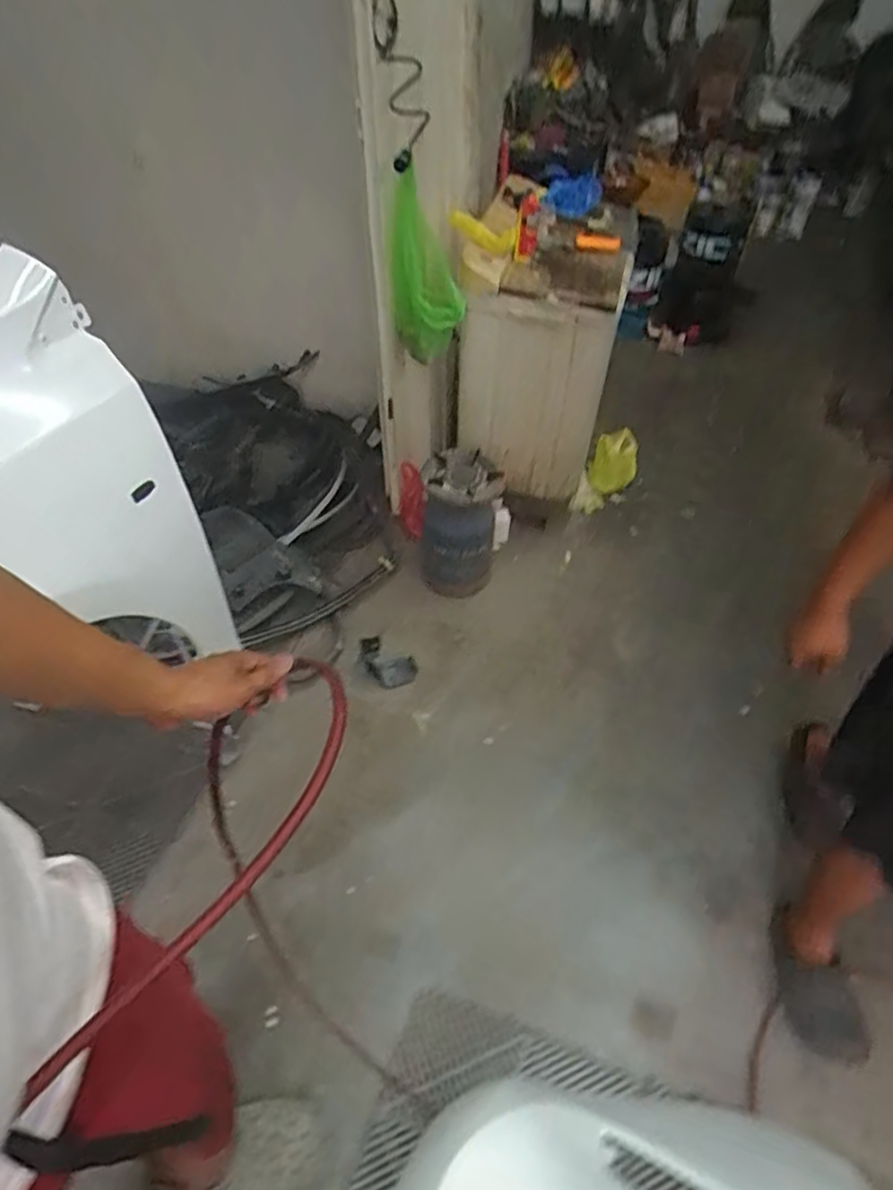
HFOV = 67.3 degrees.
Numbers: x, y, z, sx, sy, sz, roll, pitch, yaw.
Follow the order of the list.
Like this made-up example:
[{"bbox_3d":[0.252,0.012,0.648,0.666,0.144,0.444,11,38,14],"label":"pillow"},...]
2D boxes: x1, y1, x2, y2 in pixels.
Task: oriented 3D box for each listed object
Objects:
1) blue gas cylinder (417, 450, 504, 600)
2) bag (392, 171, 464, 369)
[{"bbox_3d":[0.034,-0.200,1.830,0.206,0.363,0.258,2,47,2],"label":"blue gas cylinder"},{"bbox_3d":[-0.046,-0.733,1.533,0.158,0.374,0.159,-1,47,-2],"label":"bag"}]

